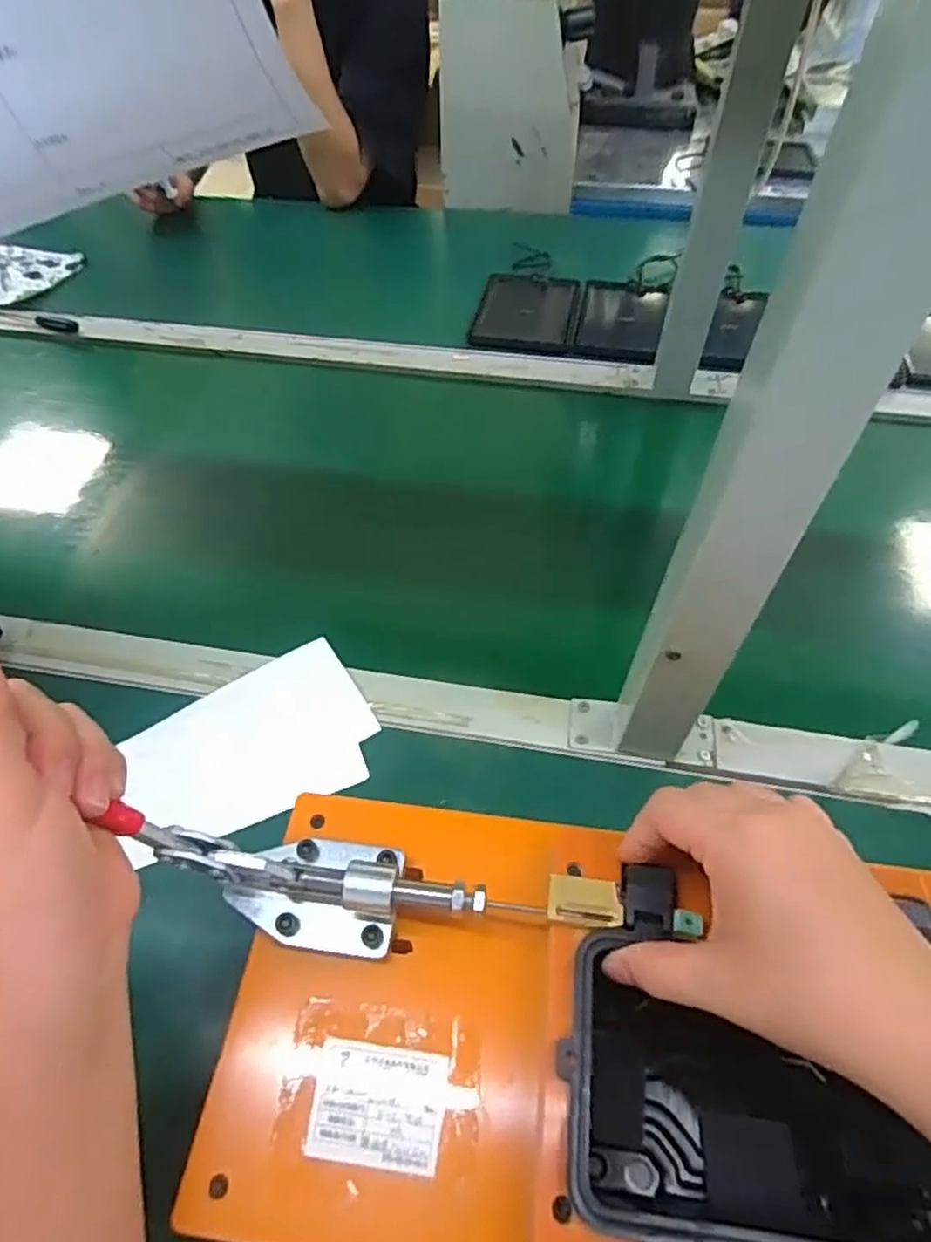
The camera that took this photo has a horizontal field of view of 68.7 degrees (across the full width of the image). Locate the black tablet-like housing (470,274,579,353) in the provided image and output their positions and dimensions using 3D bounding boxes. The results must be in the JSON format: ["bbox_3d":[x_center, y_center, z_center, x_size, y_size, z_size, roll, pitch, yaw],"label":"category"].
[{"bbox_3d":[0.074,-0.374,0.823,0.113,0.015,0.154,7,52,6],"label":"black tablet-like housing"}]

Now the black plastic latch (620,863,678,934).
[{"bbox_3d":[0.082,0.123,0.301,0.024,0.008,0.026,3,52,3],"label":"black plastic latch"}]

